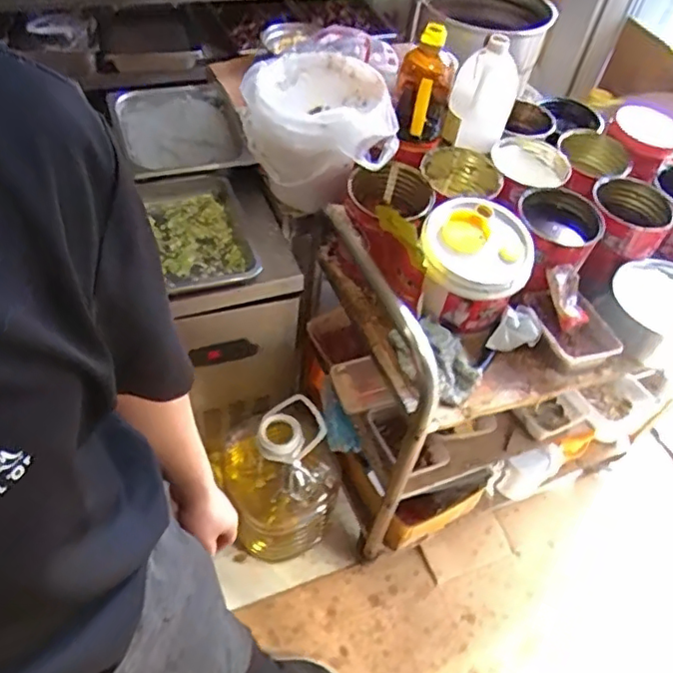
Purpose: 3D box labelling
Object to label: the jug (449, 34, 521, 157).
[{"bbox_3d":[0.311,-0.509,1.238,0.129,0.210,0.094,14,52,5],"label":"jug"}]

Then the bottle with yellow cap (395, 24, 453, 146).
[{"bbox_3d":[0.179,-0.502,1.194,0.111,0.239,0.127,10,52,2],"label":"bottle with yellow cap"}]

